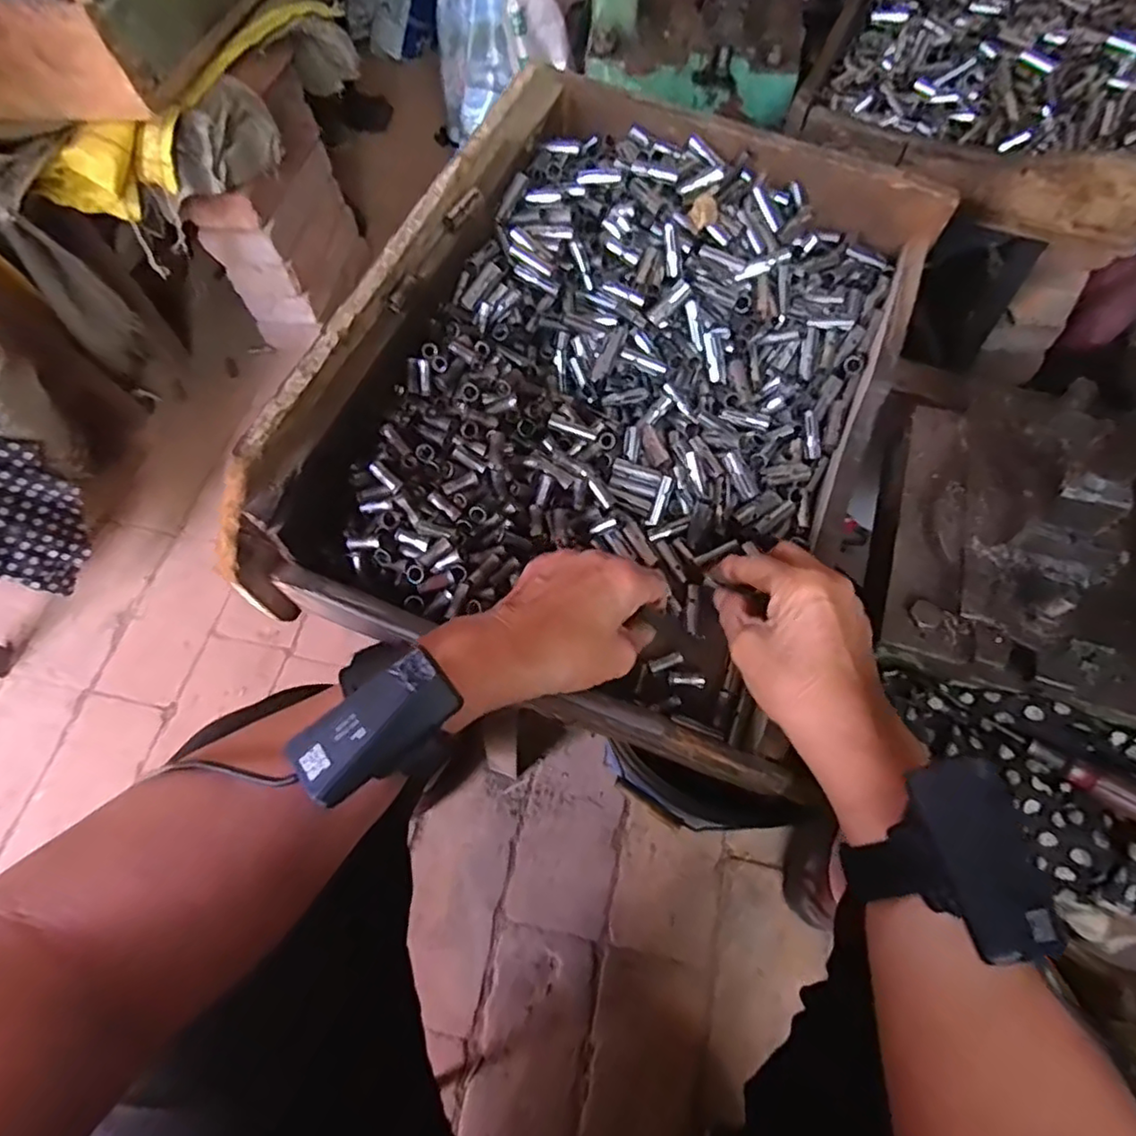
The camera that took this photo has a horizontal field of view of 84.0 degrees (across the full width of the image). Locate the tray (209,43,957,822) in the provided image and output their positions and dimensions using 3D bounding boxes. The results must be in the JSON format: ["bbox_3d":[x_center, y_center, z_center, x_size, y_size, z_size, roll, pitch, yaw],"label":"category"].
[{"bbox_3d":[0.049,-0.144,0.464,0.342,0.136,0.480,19,67,10],"label":"tray"}]

